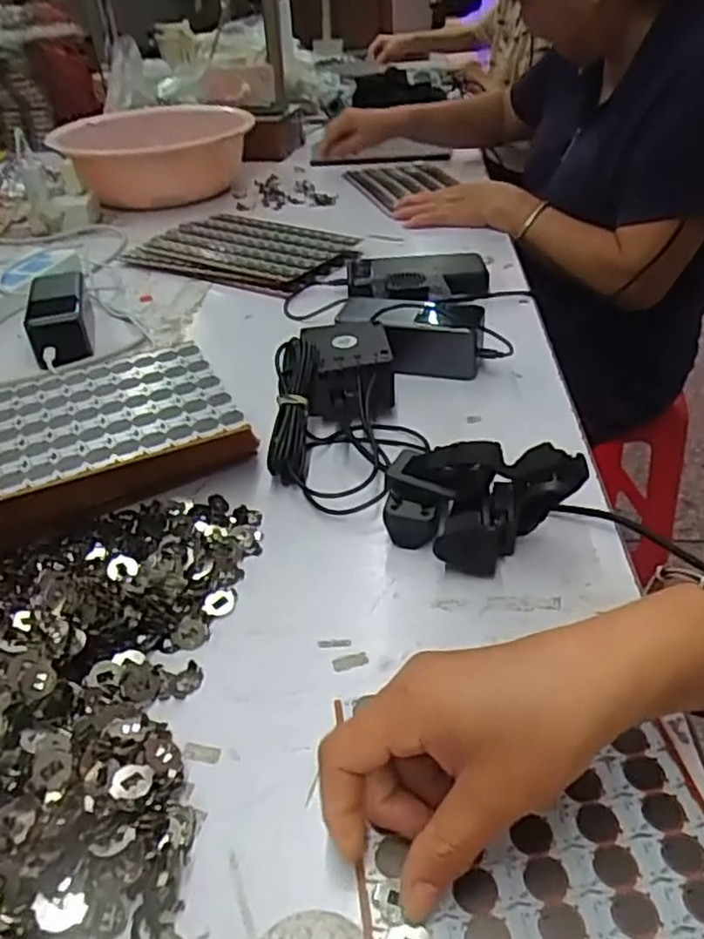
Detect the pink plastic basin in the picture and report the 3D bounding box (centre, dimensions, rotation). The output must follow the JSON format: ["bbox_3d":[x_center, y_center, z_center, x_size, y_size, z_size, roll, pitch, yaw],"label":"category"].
[{"bbox_3d":[-0.340,-0.548,1.205,0.301,0.095,0.294,-22,41,-23],"label":"pink plastic basin"}]

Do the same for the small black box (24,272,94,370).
[{"bbox_3d":[-0.307,-0.161,0.729,0.055,0.051,0.157,-13,38,-12],"label":"small black box"}]

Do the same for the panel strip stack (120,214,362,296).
[{"bbox_3d":[-0.145,-0.293,0.920,0.301,0.021,0.181,19,43,27],"label":"panel strip stack"}]

